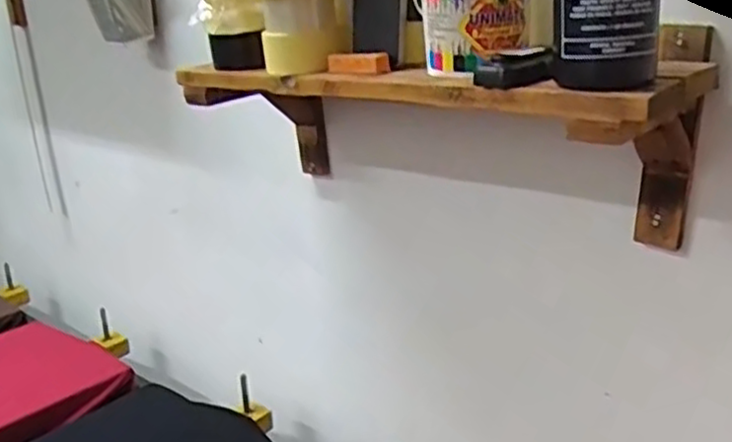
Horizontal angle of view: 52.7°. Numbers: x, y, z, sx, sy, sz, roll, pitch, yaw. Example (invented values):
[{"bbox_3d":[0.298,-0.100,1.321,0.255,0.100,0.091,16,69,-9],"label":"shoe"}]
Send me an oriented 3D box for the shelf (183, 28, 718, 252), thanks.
[{"bbox_3d":[0.053,-0.094,0.911,0.661,0.214,0.223,10,23,38],"label":"shelf"}]

